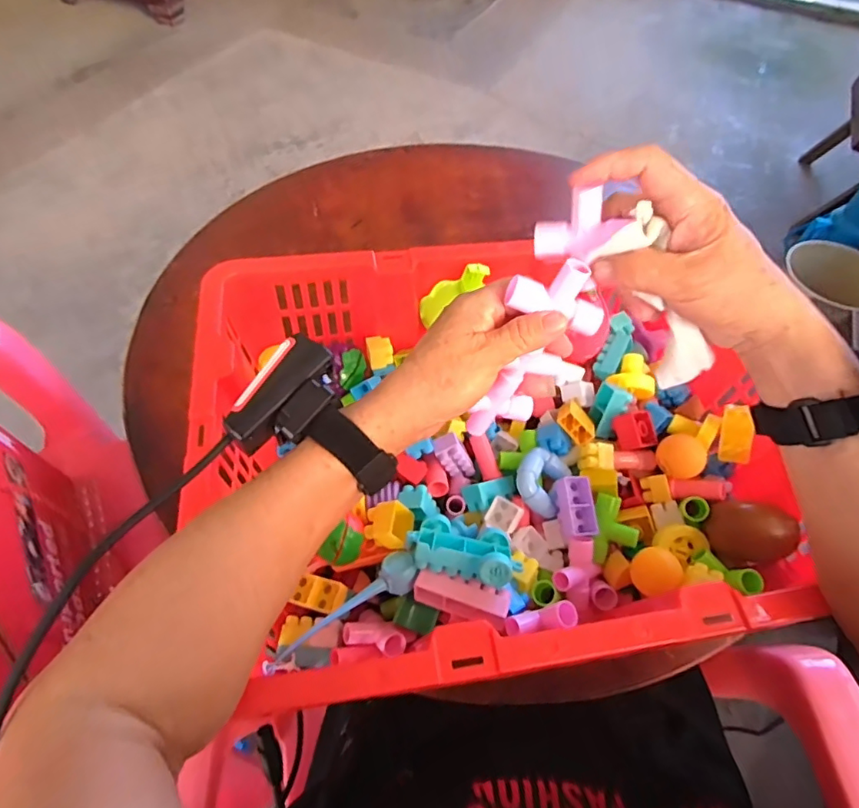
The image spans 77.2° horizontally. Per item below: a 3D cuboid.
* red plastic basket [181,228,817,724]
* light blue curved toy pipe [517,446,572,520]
[{"bbox_3d":[0.043,0.040,0.459,0.438,0.134,0.356,-5,56,-8],"label":"red plastic basket"},{"bbox_3d":[0.098,0.065,0.466,0.043,0.021,0.058,22,56,10],"label":"light blue curved toy pipe"}]

